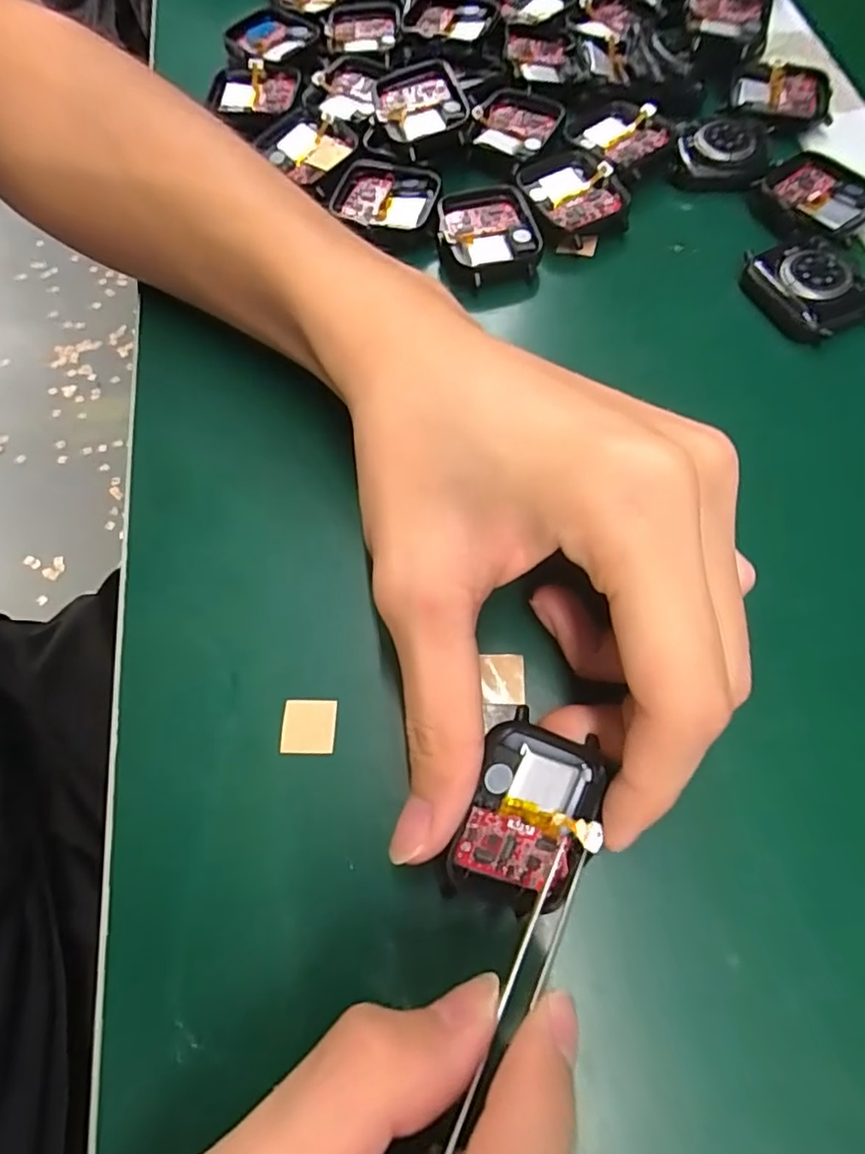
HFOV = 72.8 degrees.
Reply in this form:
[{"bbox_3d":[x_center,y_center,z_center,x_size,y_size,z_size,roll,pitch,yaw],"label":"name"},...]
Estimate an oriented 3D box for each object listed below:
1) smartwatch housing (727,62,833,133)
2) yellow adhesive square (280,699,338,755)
[{"bbox_3d":[0.159,-0.219,0.268,0.043,0.006,0.040,9,69,6],"label":"smartwatch housing"},{"bbox_3d":[-0.037,0.043,0.171,0.016,0.004,0.015,0,68,3],"label":"yellow adhesive square"}]

